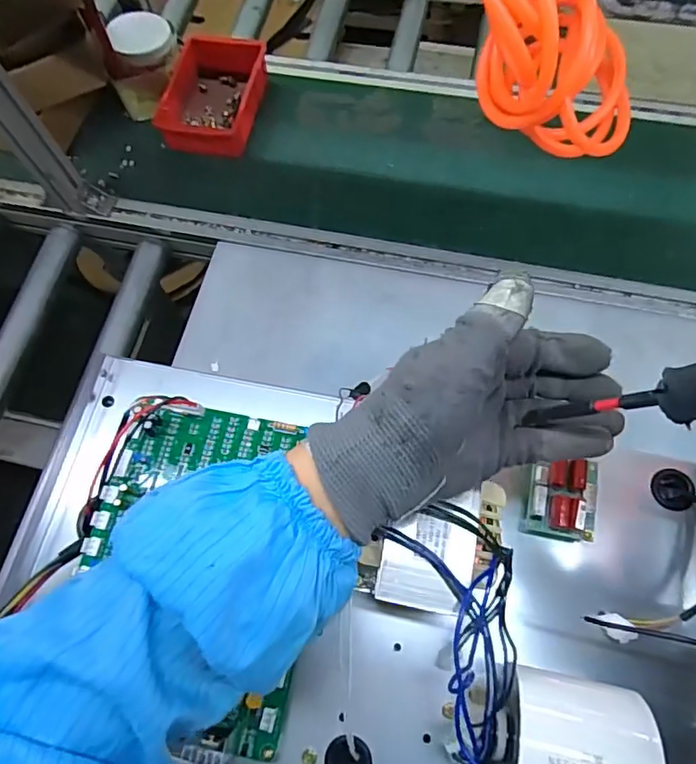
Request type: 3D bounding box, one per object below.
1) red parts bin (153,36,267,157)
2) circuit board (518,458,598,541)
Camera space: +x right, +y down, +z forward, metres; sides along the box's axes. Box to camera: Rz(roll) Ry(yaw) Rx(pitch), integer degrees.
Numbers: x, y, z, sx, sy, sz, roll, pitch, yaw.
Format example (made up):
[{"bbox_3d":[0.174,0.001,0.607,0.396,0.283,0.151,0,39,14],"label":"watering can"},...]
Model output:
[{"bbox_3d":[-0.208,-0.458,0.853,0.141,0.070,0.197,8,70,6],"label":"red parts bin"},{"bbox_3d":[0.147,0.079,0.361,0.045,0.019,0.055,11,70,7],"label":"circuit board"}]

